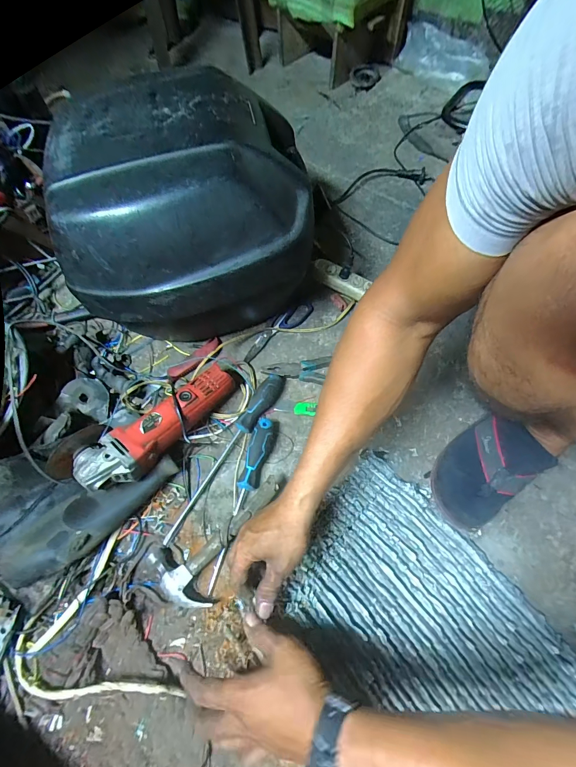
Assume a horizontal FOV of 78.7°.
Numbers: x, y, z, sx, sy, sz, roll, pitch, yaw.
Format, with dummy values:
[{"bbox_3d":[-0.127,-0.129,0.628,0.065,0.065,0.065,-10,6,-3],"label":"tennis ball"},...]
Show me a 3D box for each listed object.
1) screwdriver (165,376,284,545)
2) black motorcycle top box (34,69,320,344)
[{"bbox_3d":[-0.095,0.107,0.557,0.033,0.031,0.305,28,67,15],"label":"screwdriver"},{"bbox_3d":[-0.143,-0.273,0.571,0.331,0.282,0.352,-5,63,-1],"label":"black motorcycle top box"}]

